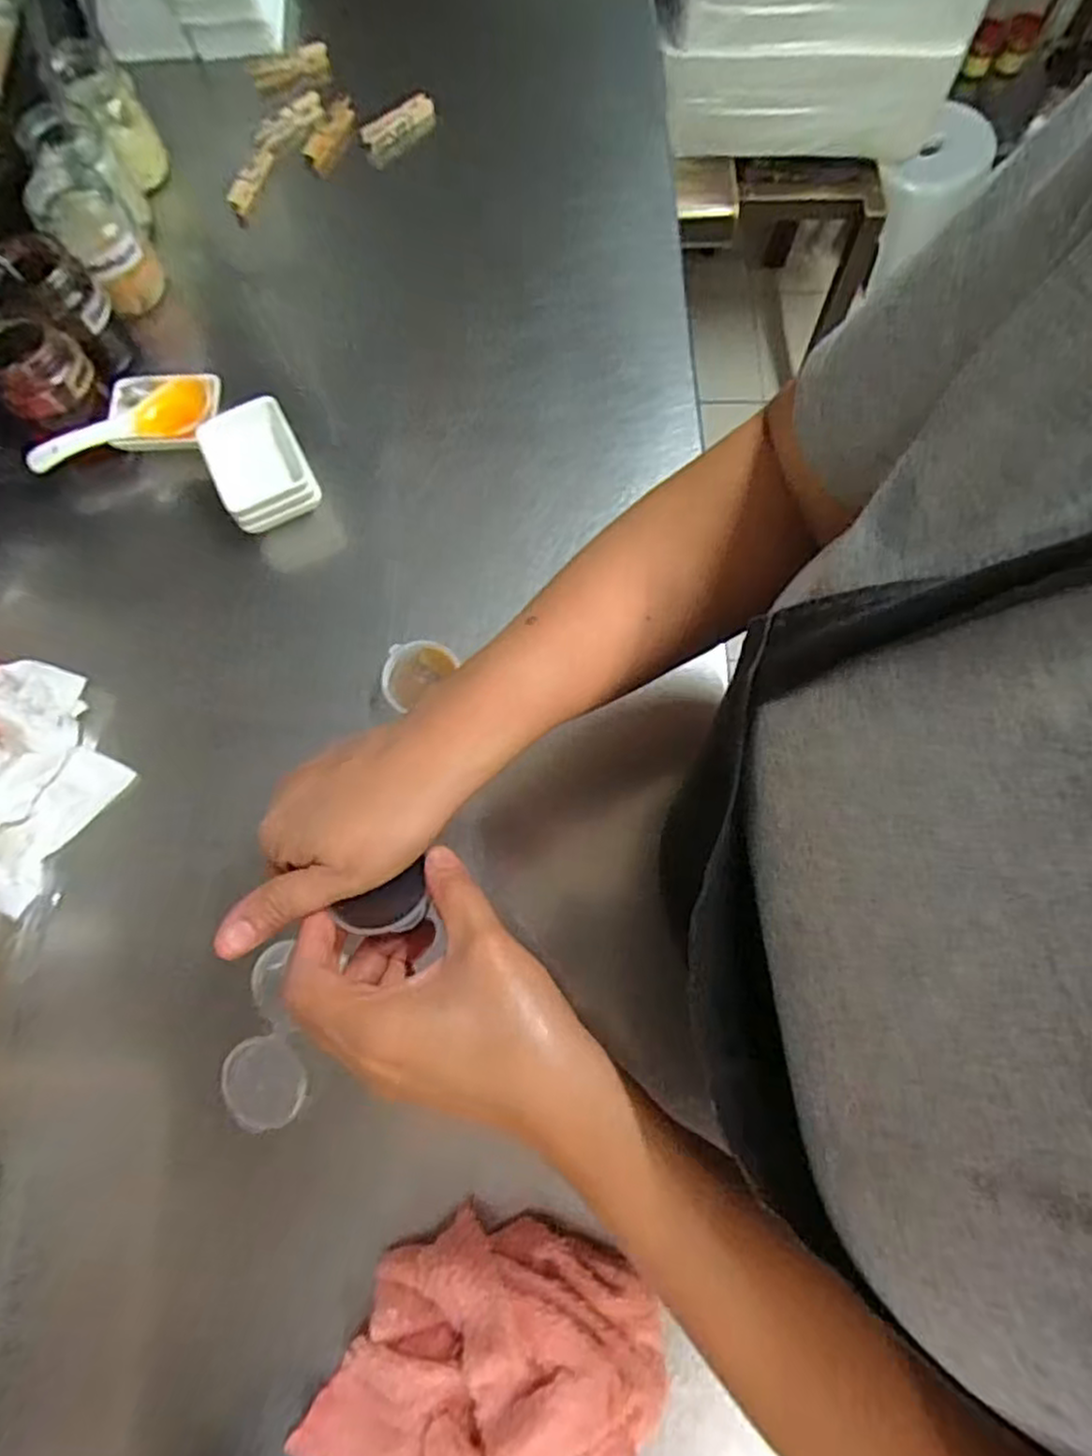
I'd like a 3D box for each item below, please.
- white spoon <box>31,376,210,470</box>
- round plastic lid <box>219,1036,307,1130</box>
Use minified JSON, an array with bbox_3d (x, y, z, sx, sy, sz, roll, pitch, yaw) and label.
[{"bbox_3d":[-0.315,-0.224,0.538,0.131,0.024,0.038,-25,74,-7],"label":"white spoon"},{"bbox_3d":[-0.161,0.203,0.416,0.042,0.010,0.048,-32,74,-9],"label":"round plastic lid"}]

